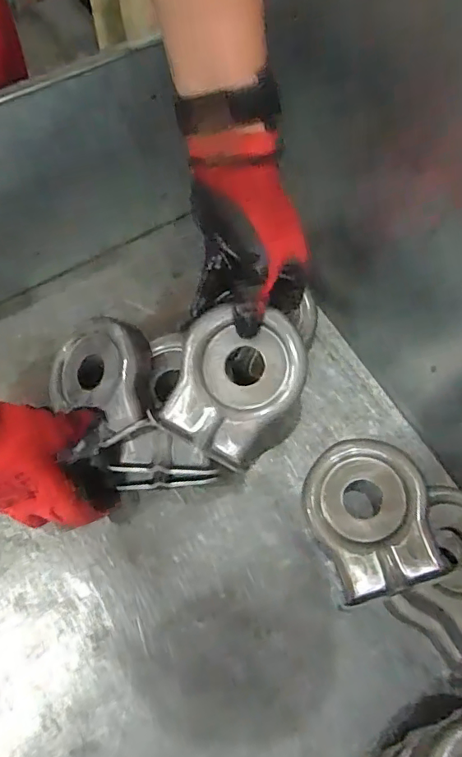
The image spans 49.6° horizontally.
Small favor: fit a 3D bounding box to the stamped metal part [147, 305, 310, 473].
[{"bbox_3d":[0.002,0.004,0.397,0.095,0.030,0.115,26,91,-2],"label":"stamped metal part"}]

